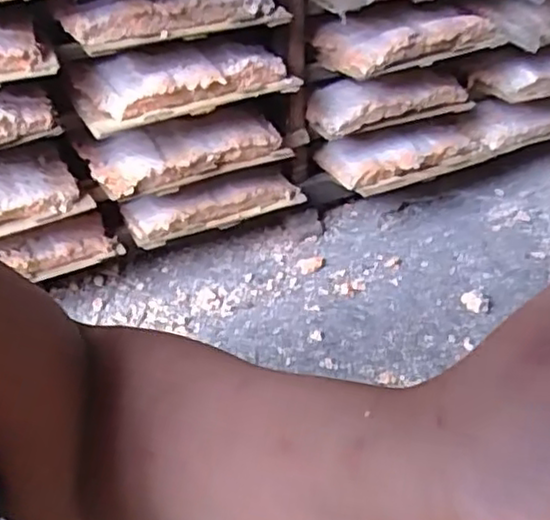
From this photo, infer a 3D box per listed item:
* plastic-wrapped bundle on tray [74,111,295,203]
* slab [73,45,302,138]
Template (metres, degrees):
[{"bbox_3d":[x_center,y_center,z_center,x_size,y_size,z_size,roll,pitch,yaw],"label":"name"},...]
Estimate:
[{"bbox_3d":[-0.115,-0.143,0.891,0.252,0.049,0.095,-17,39,-15],"label":"plastic-wrapped bundle on tray"},{"bbox_3d":[-0.112,-0.217,0.828,0.255,0.058,0.103,-14,38,-12],"label":"slab"}]

